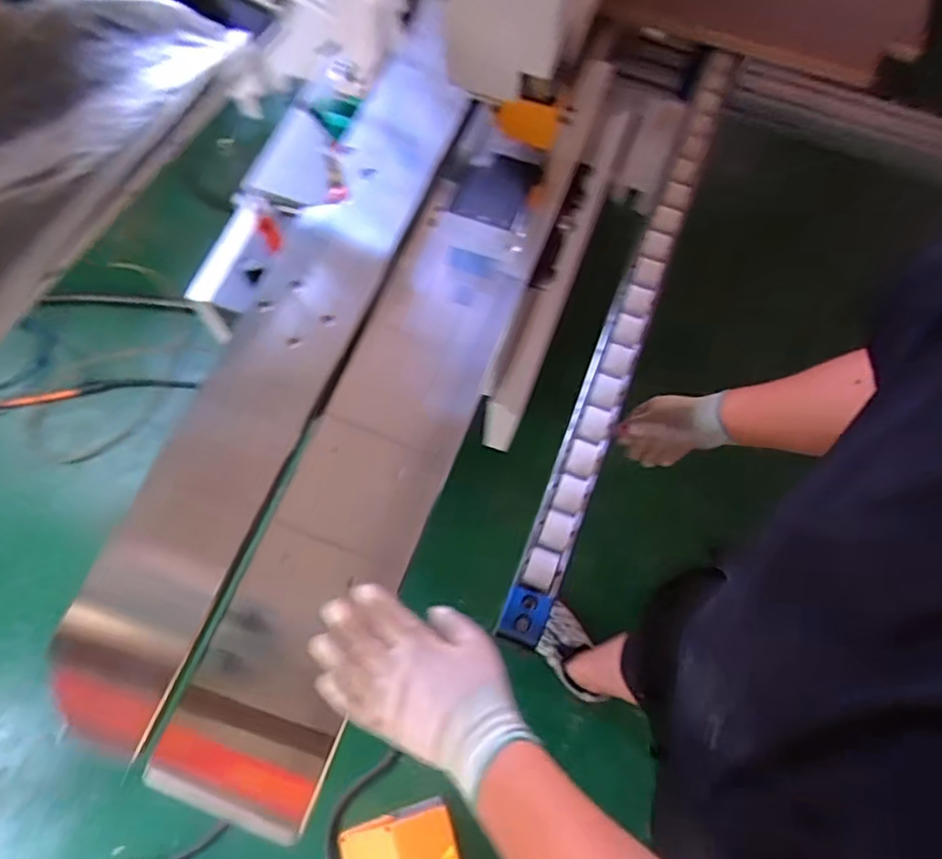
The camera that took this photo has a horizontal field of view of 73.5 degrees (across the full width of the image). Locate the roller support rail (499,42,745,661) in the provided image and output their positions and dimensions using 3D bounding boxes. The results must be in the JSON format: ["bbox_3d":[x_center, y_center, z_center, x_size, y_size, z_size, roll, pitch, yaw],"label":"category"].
[{"bbox_3d":[0.181,-0.139,0.690,0.044,0.035,0.742,21,70,6],"label":"roller support rail"}]

